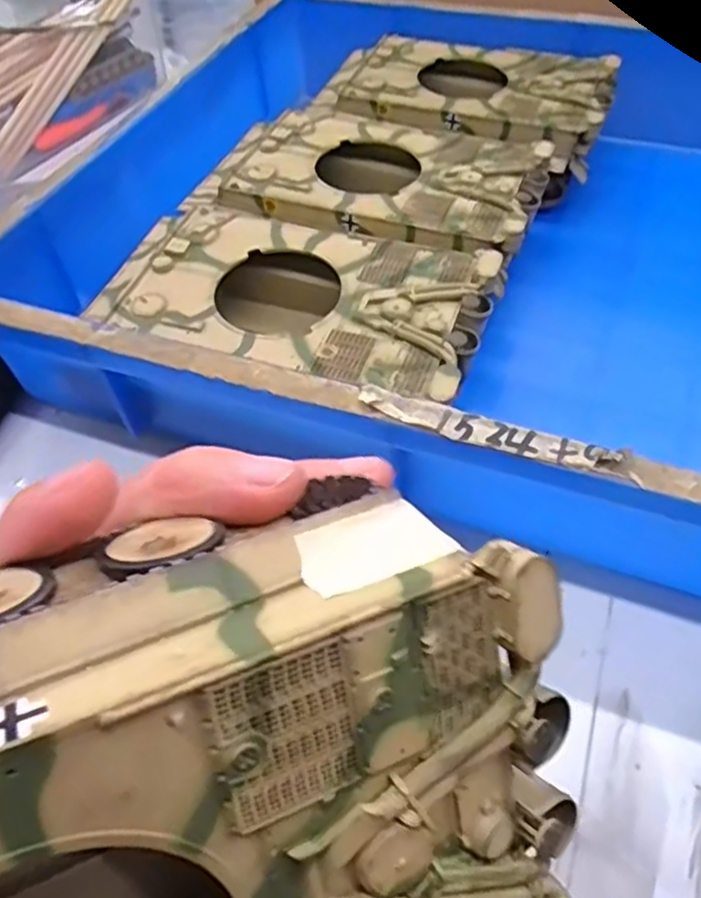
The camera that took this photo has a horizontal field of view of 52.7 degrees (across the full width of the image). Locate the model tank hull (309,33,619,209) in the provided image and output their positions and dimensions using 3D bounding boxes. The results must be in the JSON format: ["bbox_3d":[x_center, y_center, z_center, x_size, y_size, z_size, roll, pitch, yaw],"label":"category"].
[{"bbox_3d":[0.071,-0.214,0.458,0.181,0.057,0.103,17,54,18],"label":"model tank hull"}]

